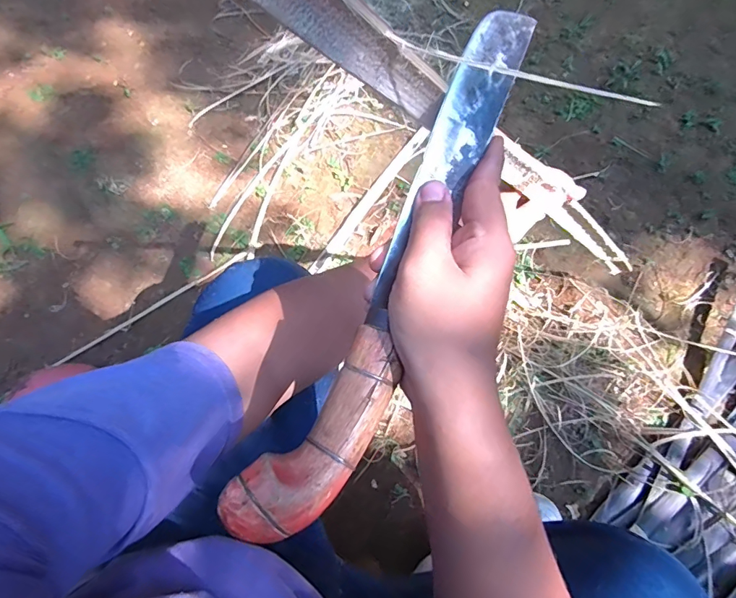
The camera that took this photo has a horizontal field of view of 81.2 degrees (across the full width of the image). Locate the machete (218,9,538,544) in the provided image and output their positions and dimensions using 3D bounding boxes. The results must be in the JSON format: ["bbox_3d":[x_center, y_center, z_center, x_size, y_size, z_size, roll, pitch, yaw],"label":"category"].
[{"bbox_3d":[0.022,-0.029,0.251,0.051,0.019,0.342,24,78,8],"label":"machete"}]

